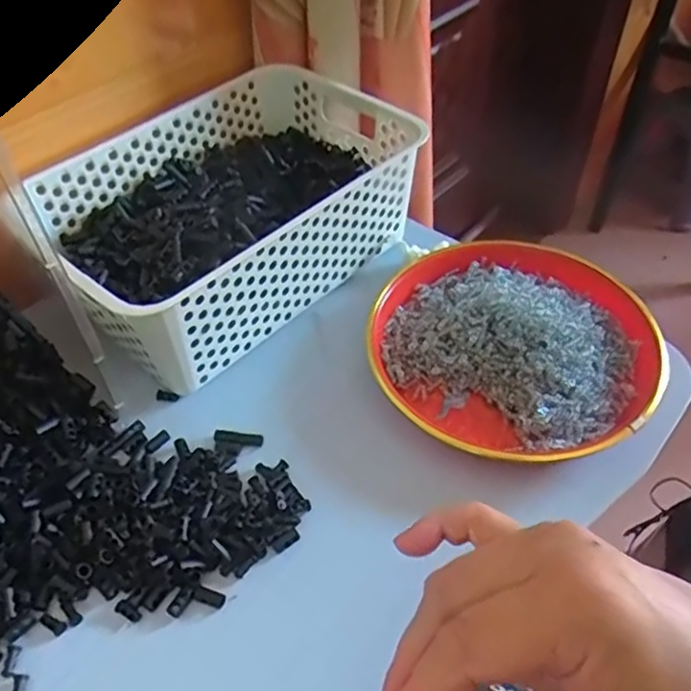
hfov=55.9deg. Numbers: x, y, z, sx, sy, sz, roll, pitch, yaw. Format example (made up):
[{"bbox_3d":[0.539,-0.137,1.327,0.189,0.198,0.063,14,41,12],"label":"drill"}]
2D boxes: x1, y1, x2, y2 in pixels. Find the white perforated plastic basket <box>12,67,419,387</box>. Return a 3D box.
[{"bbox_3d":[-0.100,-0.113,0.561,0.303,0.099,0.204,-36,56,-28],"label":"white perforated plastic basket"}]

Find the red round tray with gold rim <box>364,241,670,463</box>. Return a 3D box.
[{"bbox_3d":[0.127,-0.003,0.507,0.213,0.050,0.208,-1,47,1],"label":"red round tray with gold rim"}]

